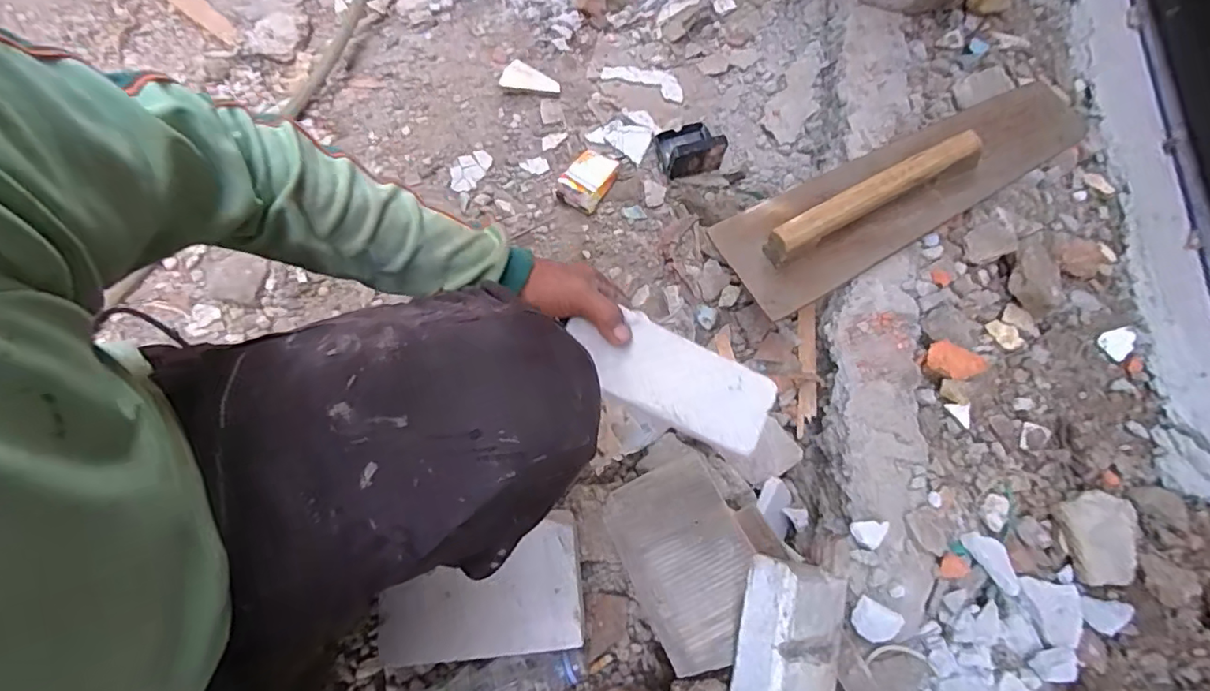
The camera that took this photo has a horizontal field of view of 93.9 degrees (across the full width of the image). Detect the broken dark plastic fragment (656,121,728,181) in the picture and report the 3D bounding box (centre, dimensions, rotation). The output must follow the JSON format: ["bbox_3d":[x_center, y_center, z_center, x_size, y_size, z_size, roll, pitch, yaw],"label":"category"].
[{"bbox_3d":[0.132,-0.326,0.889,0.088,0.061,0.093,-15,69,-9],"label":"broken dark plastic fragment"}]

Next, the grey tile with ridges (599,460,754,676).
[{"bbox_3d":[0.088,0.223,0.598,0.131,0.014,0.195,-22,57,-12],"label":"grey tile with ridges"}]

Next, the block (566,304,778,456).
[{"bbox_3d":[0.057,0.029,0.502,0.184,0.021,0.078,24,67,-4],"label":"block"}]

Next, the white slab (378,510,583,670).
[{"bbox_3d":[-0.123,0.244,0.566,0.193,0.018,0.123,-5,75,-2],"label":"white slab"}]

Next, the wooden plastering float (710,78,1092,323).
[{"bbox_3d":[0.404,-0.218,0.739,0.524,0.071,0.150,-25,71,-13],"label":"wooden plastering float"}]

